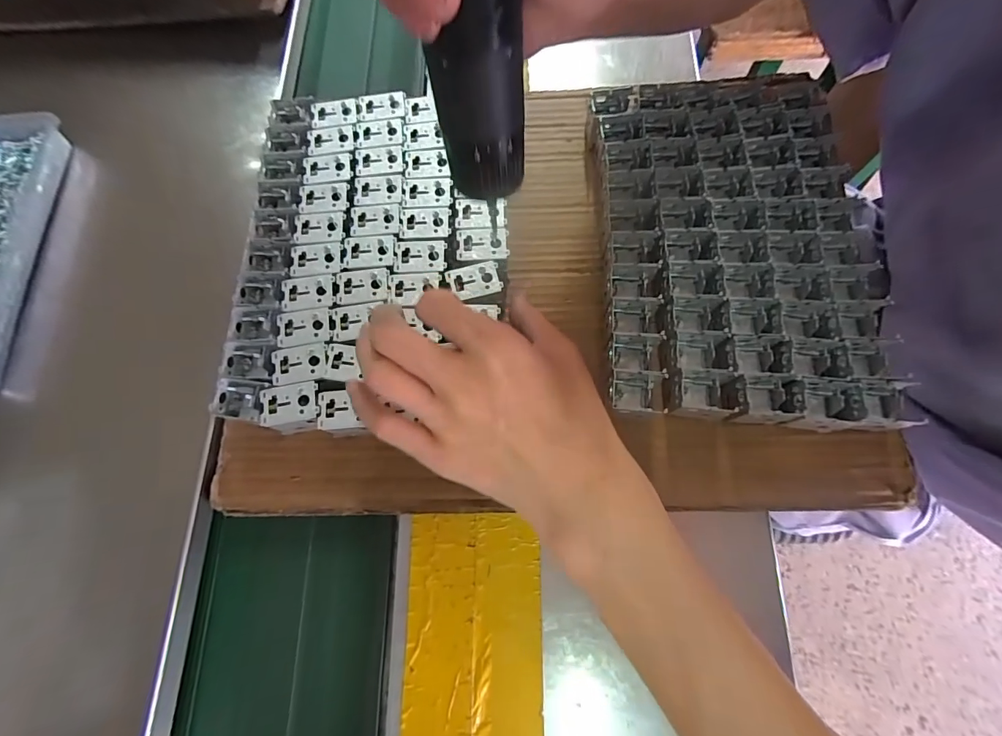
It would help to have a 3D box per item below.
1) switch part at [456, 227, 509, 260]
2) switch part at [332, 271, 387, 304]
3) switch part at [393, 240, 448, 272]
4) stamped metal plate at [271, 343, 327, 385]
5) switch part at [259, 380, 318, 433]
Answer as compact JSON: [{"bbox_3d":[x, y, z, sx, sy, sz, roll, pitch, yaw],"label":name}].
[{"bbox_3d":[-0.012,-0.078,0.274,0.032,0.004,0.022,-2,77,4],"label":"switch part"},{"bbox_3d":[-0.087,-0.050,0.268,0.034,0.004,0.021,-1,74,2],"label":"switch part"},{"bbox_3d":[-0.051,-0.071,0.272,0.032,0.004,0.021,-1,74,2],"label":"switch part"},{"bbox_3d":[-0.119,-0.003,0.256,0.032,0.004,0.021,-10,74,0],"label":"stamped metal plate"},{"bbox_3d":[-0.122,0.025,0.262,0.032,0.029,0.027,-11,74,-1],"label":"switch part"}]

